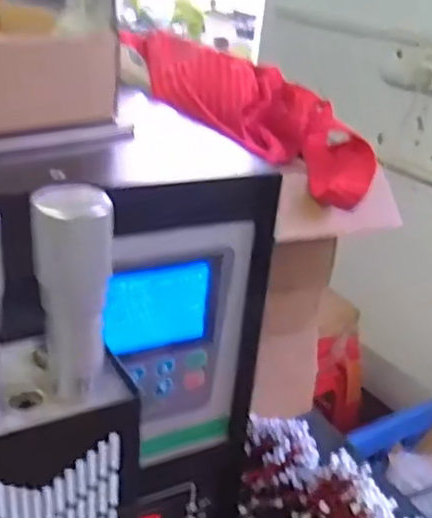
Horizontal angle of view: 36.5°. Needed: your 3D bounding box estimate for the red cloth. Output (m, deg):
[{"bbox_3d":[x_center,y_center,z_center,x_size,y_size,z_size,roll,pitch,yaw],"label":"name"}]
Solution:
[{"bbox_3d":[0.024,-0.113,0.514,0.193,0.086,0.113,6,25,-2],"label":"red cloth"}]

